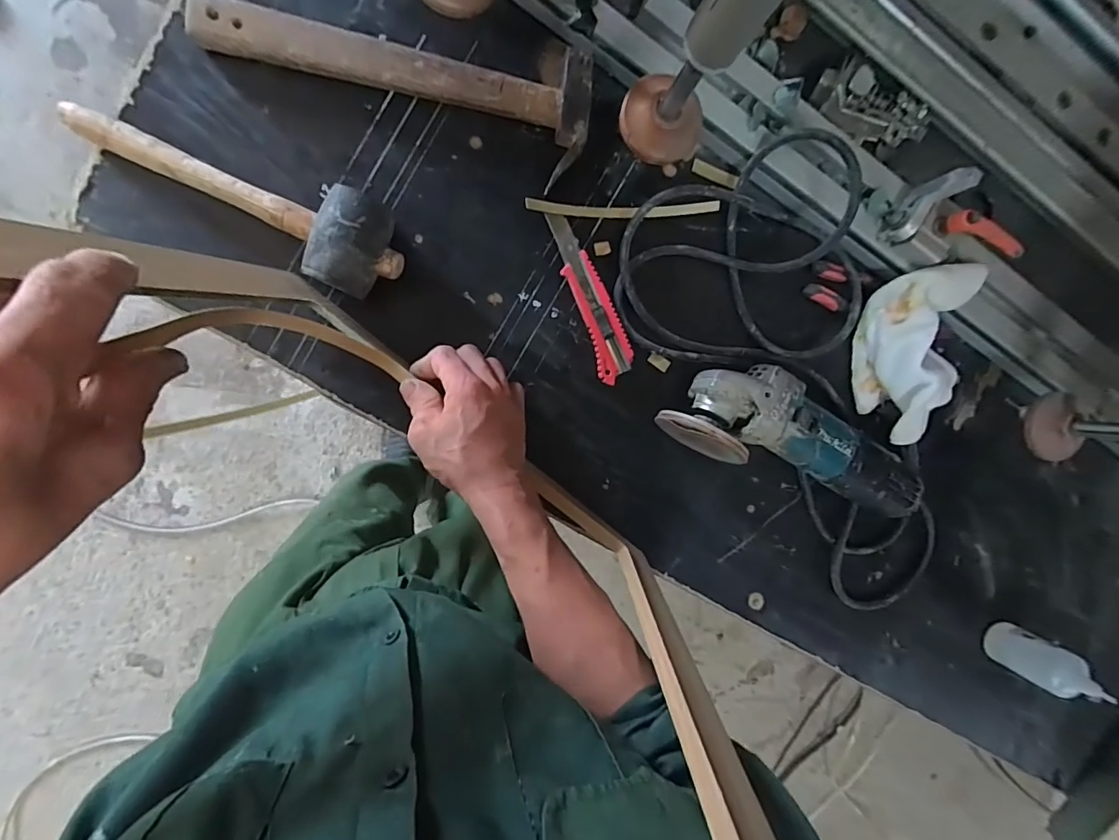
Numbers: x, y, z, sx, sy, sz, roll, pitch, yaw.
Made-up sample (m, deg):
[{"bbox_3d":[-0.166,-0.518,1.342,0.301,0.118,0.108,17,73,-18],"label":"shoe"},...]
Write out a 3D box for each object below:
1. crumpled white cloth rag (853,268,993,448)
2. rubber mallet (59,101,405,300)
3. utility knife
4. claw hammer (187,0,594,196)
[{"bbox_3d":[0.384,-0.069,0.509,0.124,0.063,0.172,-17,98,-6],"label":"crumpled white cloth rag"},{"bbox_3d":[-0.269,-0.185,0.404,0.283,0.064,0.080,21,93,-10],"label":"rubber mallet"},{"bbox_3d":[0.032,-0.120,0.478,0.038,0.016,0.165,-21,98,-5],"label":"utility knife"},{"bbox_3d":[-0.138,-0.303,0.425,0.331,0.034,0.100,10,94,-9],"label":"claw hammer"}]

